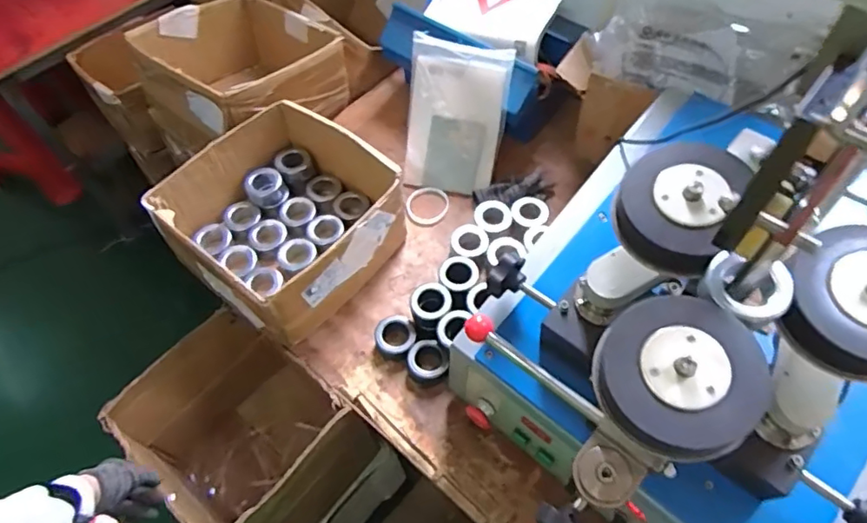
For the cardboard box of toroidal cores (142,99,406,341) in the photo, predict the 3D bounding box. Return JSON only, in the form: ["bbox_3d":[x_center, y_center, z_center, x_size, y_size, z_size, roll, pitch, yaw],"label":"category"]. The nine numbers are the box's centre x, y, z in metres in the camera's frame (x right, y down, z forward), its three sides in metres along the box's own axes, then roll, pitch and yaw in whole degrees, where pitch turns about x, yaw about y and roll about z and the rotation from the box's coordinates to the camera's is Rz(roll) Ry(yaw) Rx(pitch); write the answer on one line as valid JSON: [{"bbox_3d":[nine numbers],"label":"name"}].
[{"bbox_3d":[-0.258,-0.077,0.992,0.325,0.154,0.343,35,66,23],"label":"cardboard box of toroidal cores"}]

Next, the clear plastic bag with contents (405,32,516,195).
[{"bbox_3d":[0.041,-0.275,1.085,0.193,0.276,0.023,14,24,15],"label":"clear plastic bag with contents"}]

